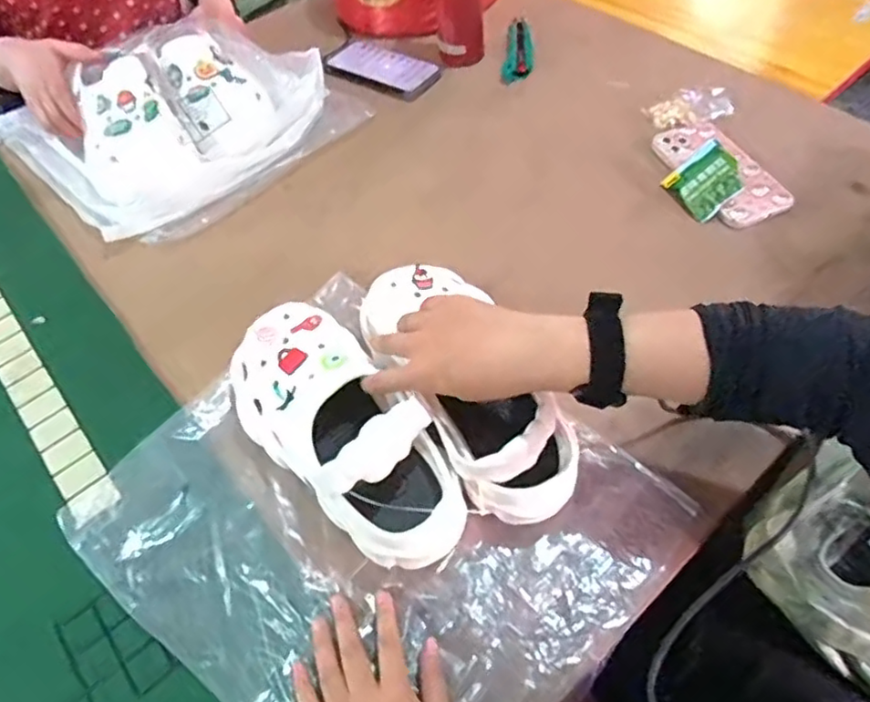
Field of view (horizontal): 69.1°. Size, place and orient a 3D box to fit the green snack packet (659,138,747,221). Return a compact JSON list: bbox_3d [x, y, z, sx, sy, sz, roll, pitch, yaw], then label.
[{"bbox_3d":[0.296,-0.189,0.693,0.069,0.014,0.071,-46,57,23],"label":"green snack packet"}]

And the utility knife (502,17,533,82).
[{"bbox_3d":[0.117,-0.421,0.881,0.038,0.018,0.124,5,56,8],"label":"utility knife"}]

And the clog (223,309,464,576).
[{"bbox_3d":[-0.082,0.061,0.519,0.102,0.120,0.242,-34,60,-18],"label":"clog"}]

